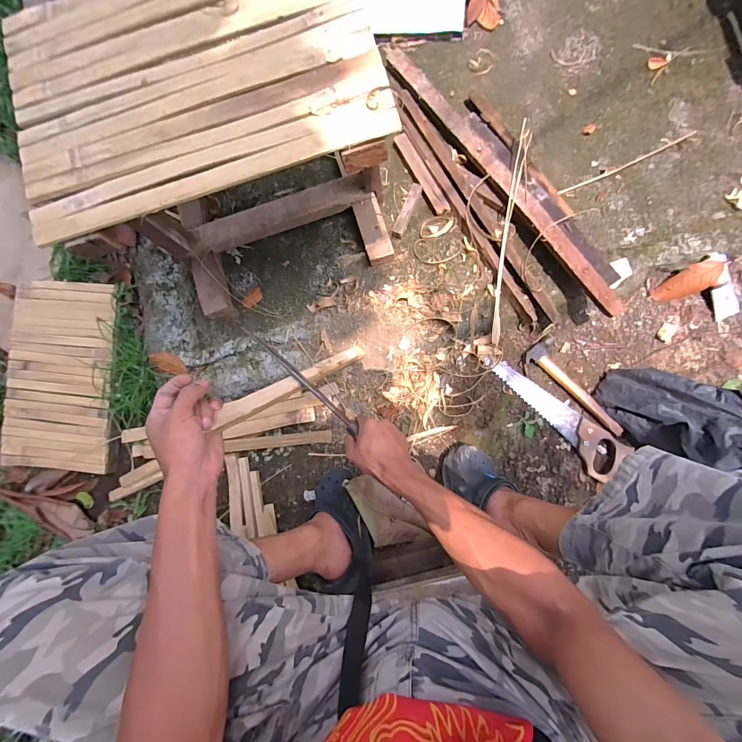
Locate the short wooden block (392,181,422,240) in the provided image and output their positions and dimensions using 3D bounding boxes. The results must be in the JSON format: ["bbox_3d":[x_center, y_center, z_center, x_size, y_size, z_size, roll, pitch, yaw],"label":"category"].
[{"bbox_3d":[0.082,-0.361,0.785,0.025,0.025,0.122,25,89,6],"label":"short wooden block"}]

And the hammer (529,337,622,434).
[{"bbox_3d":[0.448,0.029,0.748,0.244,0.030,0.068,42,91,6],"label":"hammer"}]

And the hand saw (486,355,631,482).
[{"bbox_3d":[0.387,0.094,0.746,0.339,0.032,0.089,40,91,6],"label":"hand saw"}]

